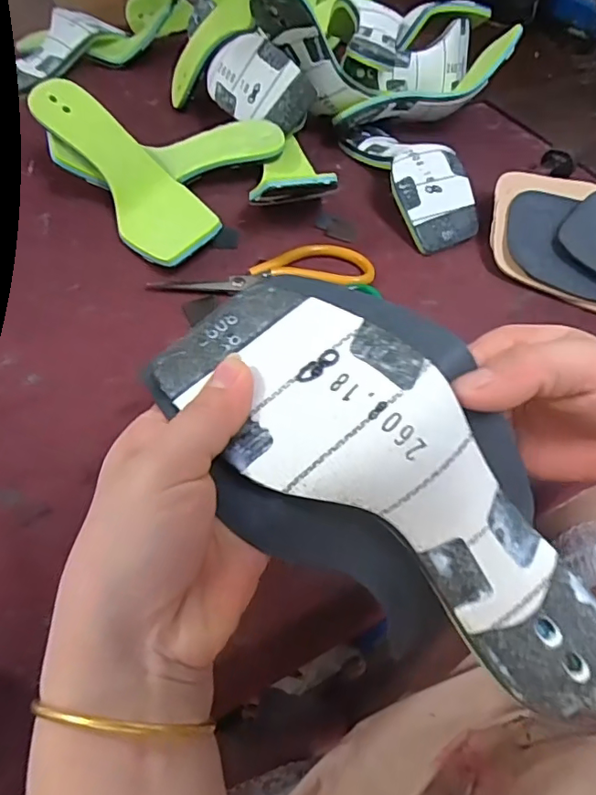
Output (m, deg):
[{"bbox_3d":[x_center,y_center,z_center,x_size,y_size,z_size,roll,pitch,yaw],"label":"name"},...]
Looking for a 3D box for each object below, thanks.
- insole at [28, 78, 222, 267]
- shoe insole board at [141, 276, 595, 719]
[{"bbox_3d":[-0.161,-0.213,0.504,0.076,0.037,0.222,-38,83,-25],"label":"insole"},{"bbox_3d":[0.039,0.037,0.222,0.216,0.061,0.103,46,63,2],"label":"shoe insole board"}]

